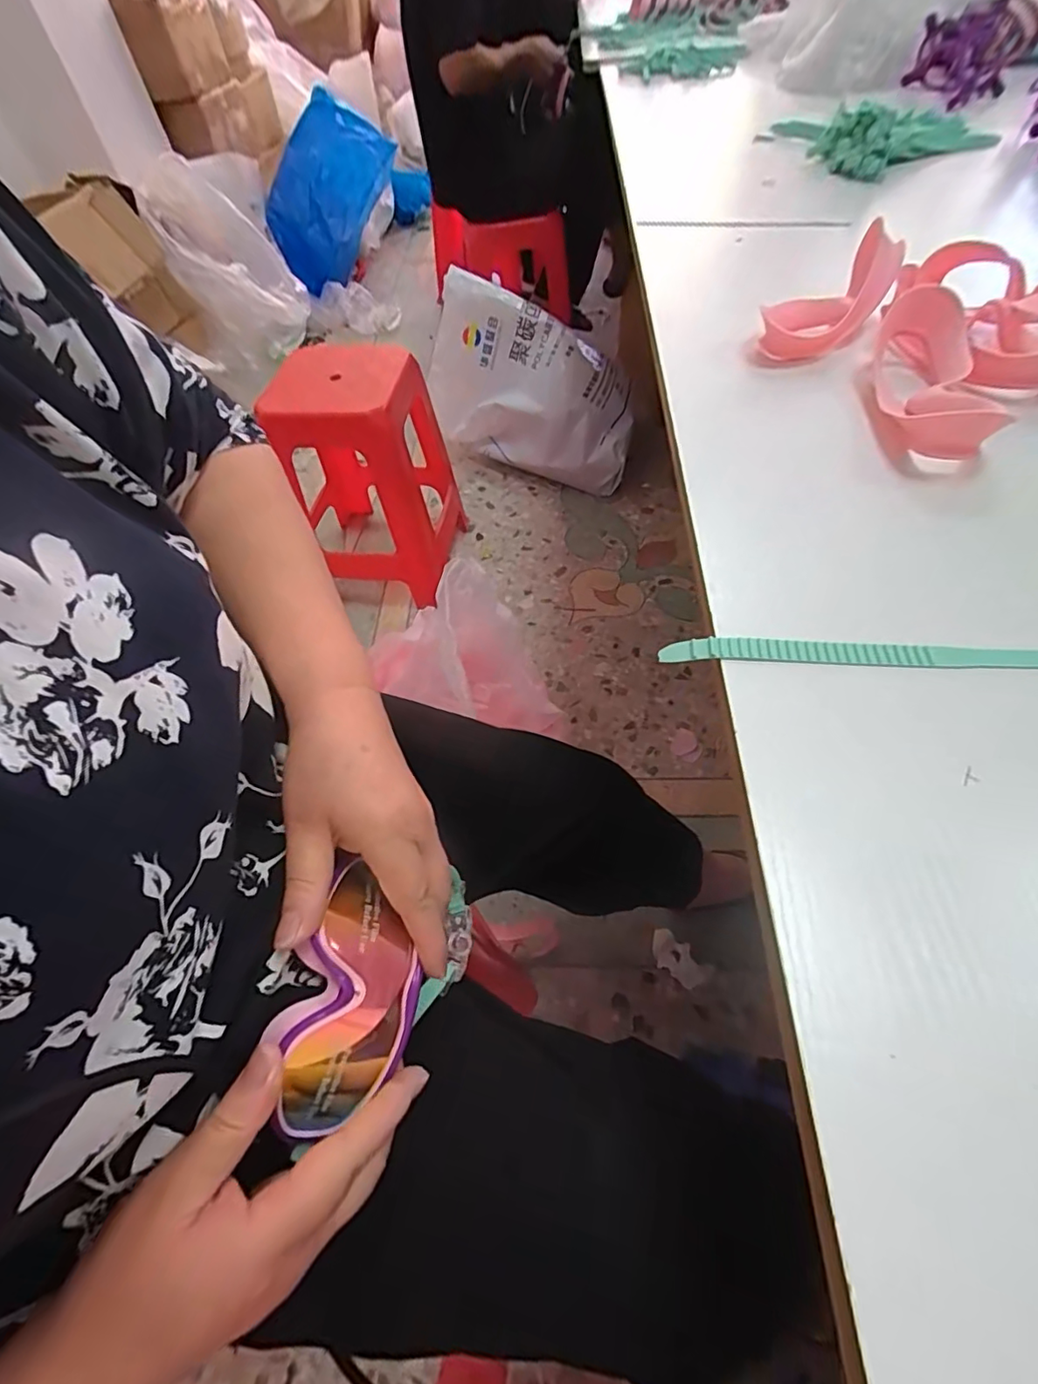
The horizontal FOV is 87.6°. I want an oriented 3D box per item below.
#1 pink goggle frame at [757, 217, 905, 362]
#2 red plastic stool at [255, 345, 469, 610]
[{"bbox_3d":[0.249,-0.311,0.430,0.134,0.036,0.060,-40,61,-2],"label":"pink goggle frame"},{"bbox_3d":[-0.336,-0.493,1.261,0.306,0.464,0.342,6,57,9],"label":"red plastic stool"}]

